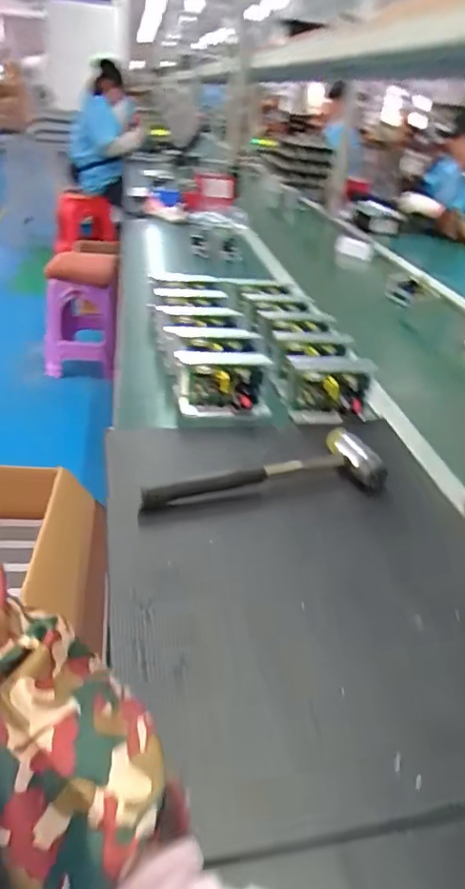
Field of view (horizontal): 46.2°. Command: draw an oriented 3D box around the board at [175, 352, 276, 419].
[{"bbox_3d":[-0.013,-0.082,0.796,0.135,0.077,0.067,1,32,-8],"label":"board"}]

